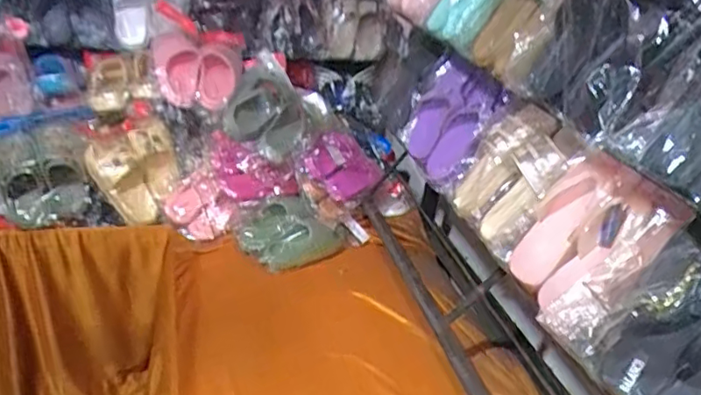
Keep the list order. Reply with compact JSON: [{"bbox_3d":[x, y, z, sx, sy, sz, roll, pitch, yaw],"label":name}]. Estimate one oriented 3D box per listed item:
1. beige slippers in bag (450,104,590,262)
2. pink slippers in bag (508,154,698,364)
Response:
[{"bbox_3d":[0.267,-0.033,0.909,0.072,0.218,0.232,20,26,-28],"label":"beige slippers in bag"},{"bbox_3d":[0.305,0.057,0.722,0.054,0.208,0.198,29,17,-22],"label":"pink slippers in bag"}]

